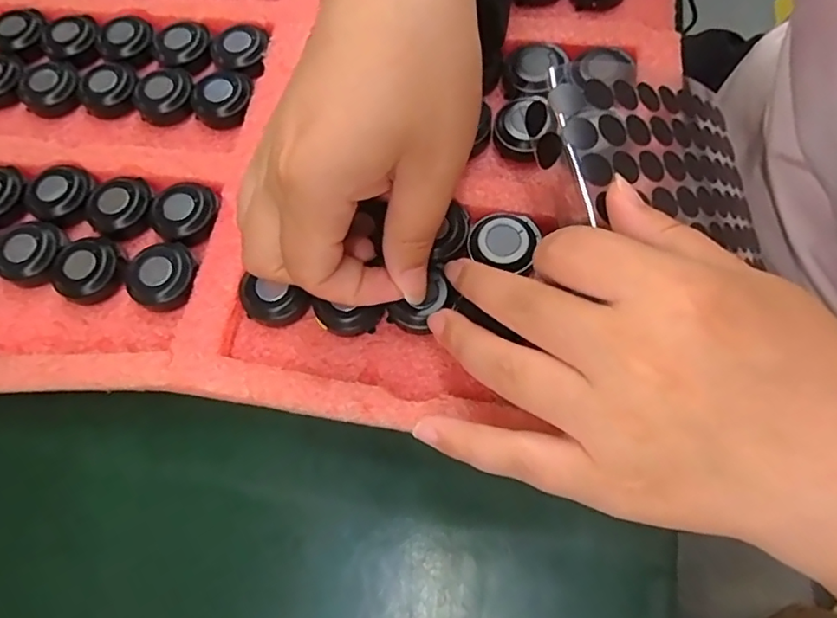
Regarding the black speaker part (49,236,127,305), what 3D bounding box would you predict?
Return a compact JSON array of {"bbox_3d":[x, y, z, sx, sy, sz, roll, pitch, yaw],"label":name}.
[{"bbox_3d":[-0.148,-0.018,0.249,0.030,0.010,0.028,-31,71,-8],"label":"black speaker part"}]

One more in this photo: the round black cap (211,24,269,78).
[{"bbox_3d":[-0.090,-0.134,0.288,0.026,0.009,0.031,-43,73,-12],"label":"round black cap"}]

